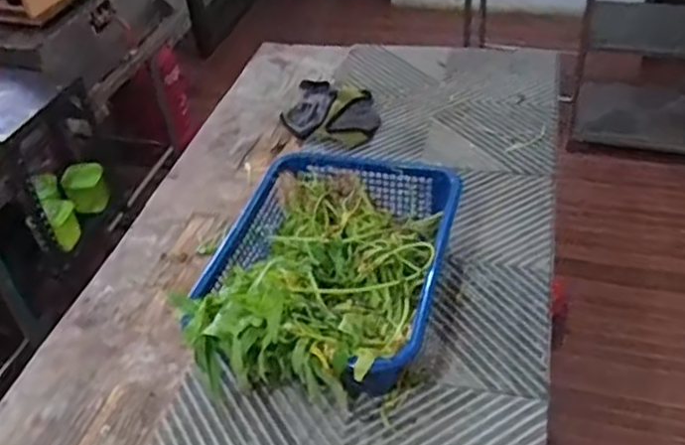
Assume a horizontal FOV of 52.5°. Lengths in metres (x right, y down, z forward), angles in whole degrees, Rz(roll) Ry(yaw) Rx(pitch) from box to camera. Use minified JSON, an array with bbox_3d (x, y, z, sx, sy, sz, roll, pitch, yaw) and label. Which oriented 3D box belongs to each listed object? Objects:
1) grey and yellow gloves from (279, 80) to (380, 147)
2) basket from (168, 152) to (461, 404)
[{"bbox_3d":[-0.017,-0.188,1.136,0.168,0.042,0.142,15,46,23],"label":"grey and yellow gloves"},{"bbox_3d":[-0.018,0.038,0.807,0.248,0.150,0.348,7,43,14],"label":"basket"}]

